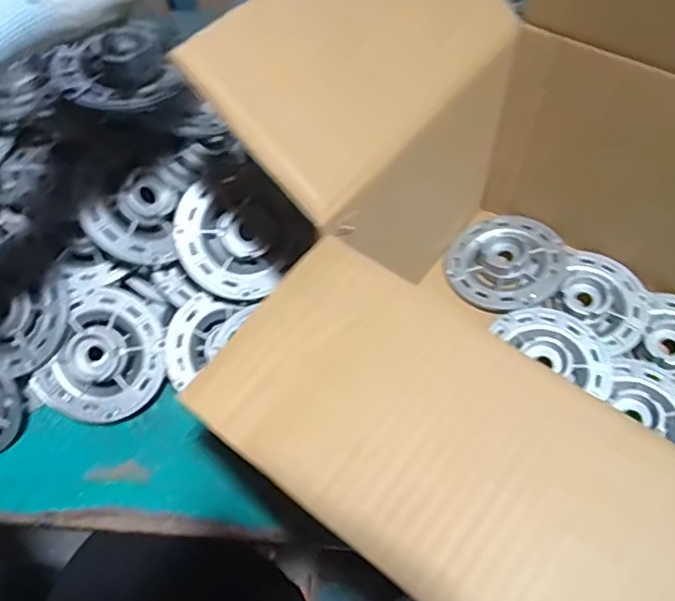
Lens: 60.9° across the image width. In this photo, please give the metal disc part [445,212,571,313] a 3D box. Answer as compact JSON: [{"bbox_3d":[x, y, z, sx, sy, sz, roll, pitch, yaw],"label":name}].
[{"bbox_3d":[0.163,-0.039,0.550,0.102,0.026,0.109,-1,58,1],"label":"metal disc part"}]

